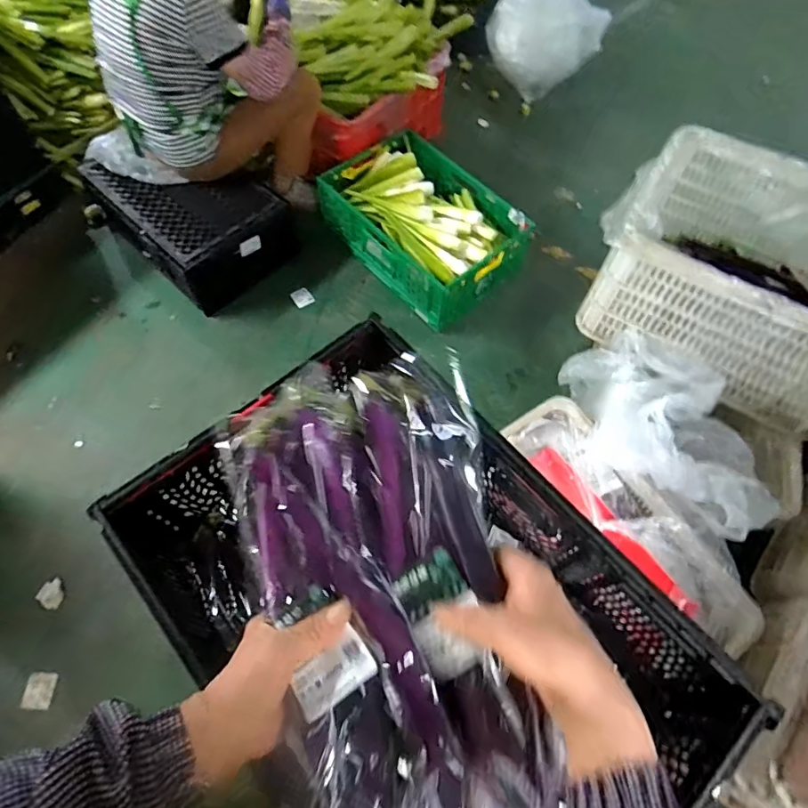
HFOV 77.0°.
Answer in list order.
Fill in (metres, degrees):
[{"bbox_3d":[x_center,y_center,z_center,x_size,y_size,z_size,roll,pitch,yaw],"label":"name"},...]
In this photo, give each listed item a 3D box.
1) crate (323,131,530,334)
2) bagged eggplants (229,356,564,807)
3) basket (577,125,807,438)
[{"bbox_3d":[0.065,-0.620,1.757,0.679,0.212,0.465,42,70,17],"label":"crate"},{"bbox_3d":[-0.013,0.161,0.382,0.189,0.057,0.395,-10,72,-7],"label":"bagged eggplants"},{"bbox_3d":[0.788,-0.297,1.171,0.637,0.301,0.437,31,67,12],"label":"basket"}]

